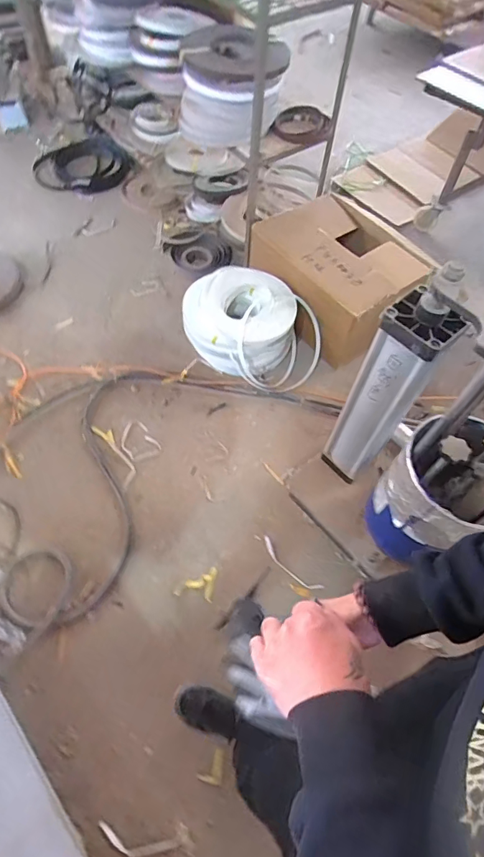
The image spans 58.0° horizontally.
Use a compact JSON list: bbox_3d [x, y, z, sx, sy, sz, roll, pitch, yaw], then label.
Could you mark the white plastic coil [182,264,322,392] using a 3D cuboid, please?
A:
[{"bbox_3d":[0.043,-0.404,1.790,0.511,0.272,0.417,31,63,14],"label":"white plastic coil"}]

